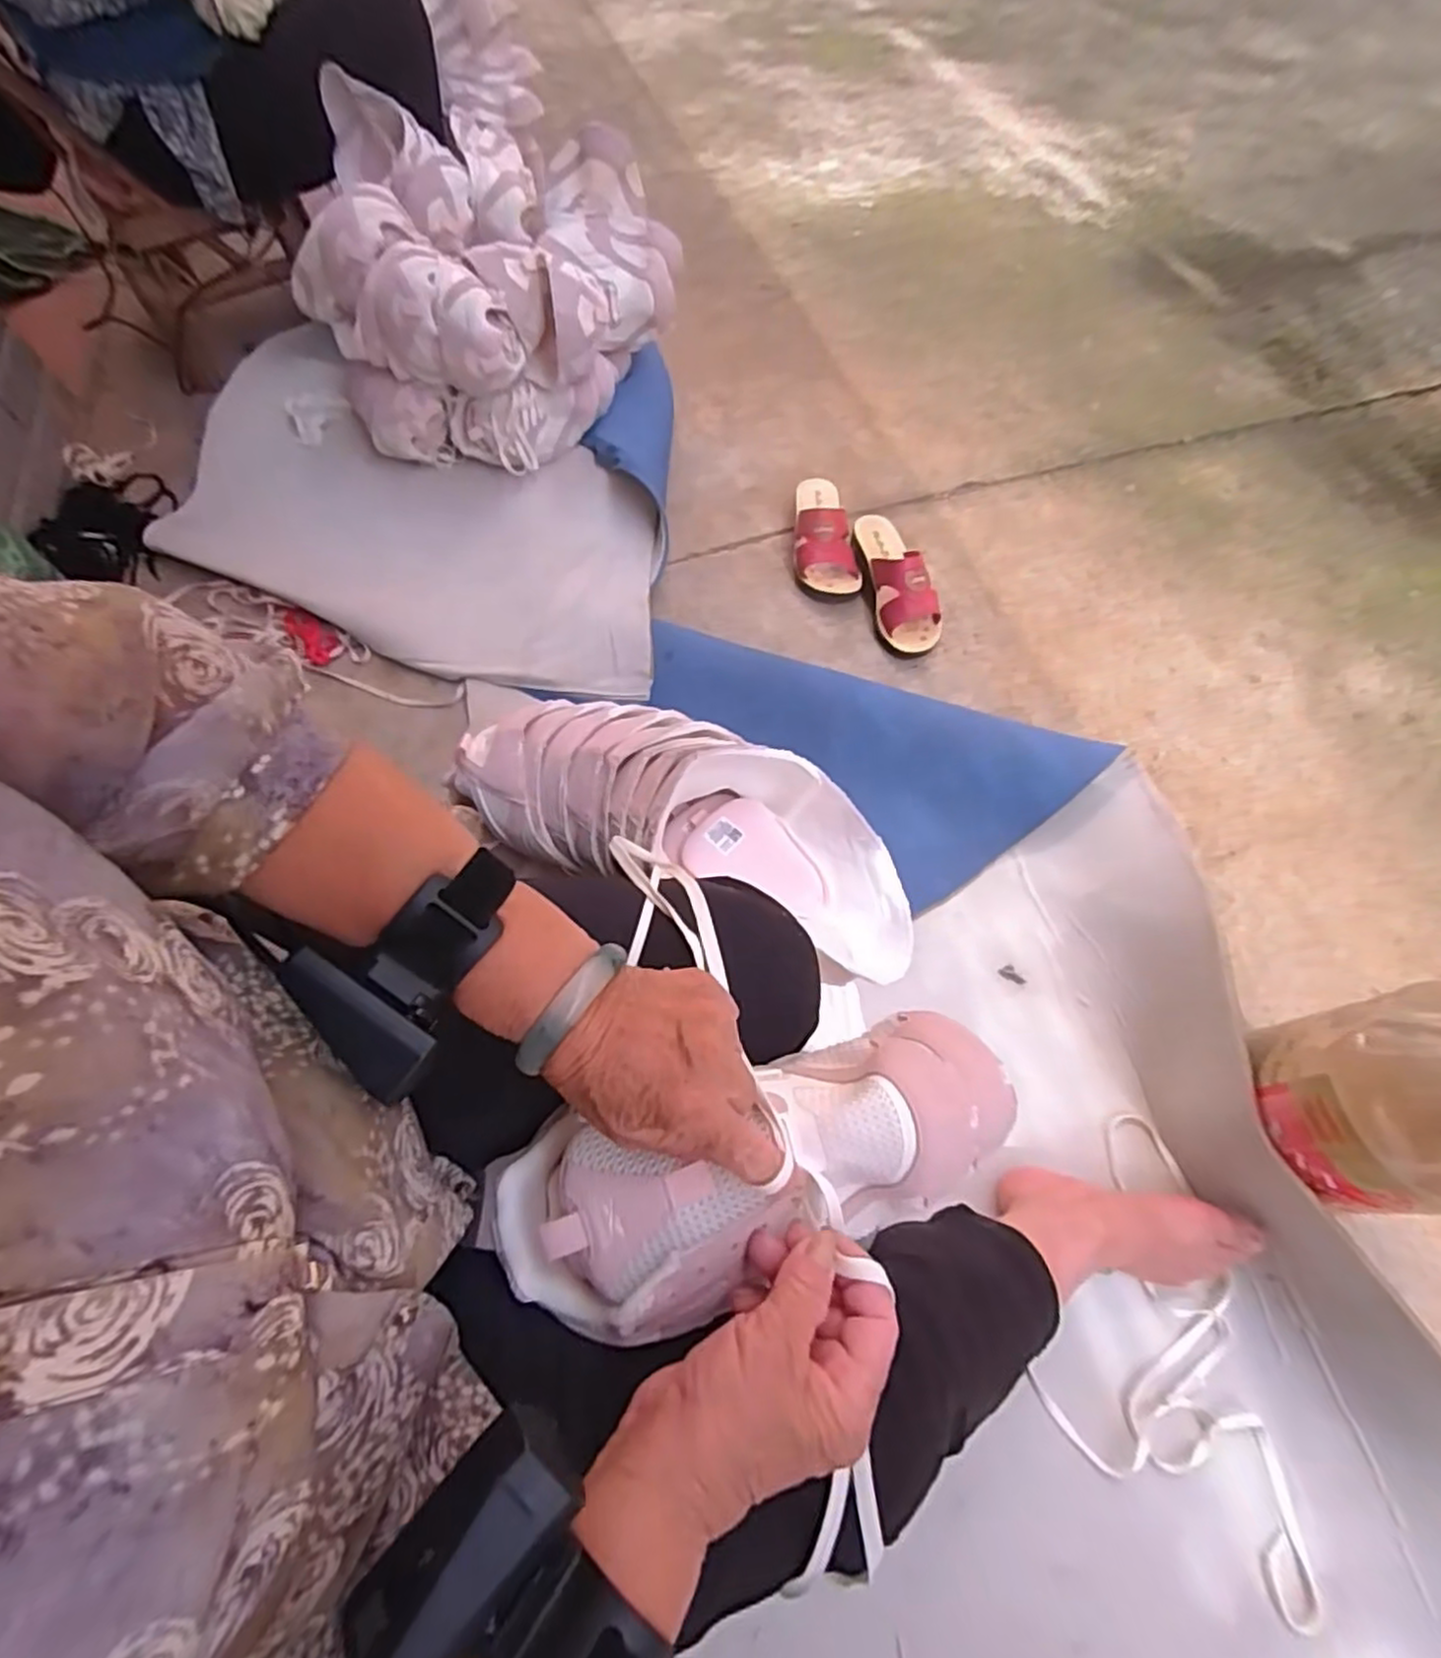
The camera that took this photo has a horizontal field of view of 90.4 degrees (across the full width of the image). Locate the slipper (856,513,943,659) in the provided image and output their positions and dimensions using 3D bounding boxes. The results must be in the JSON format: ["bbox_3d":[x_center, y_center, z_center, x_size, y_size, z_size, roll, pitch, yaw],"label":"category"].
[{"bbox_3d":[0.244,-0.349,0.980,0.078,0.058,0.222,-13,76,-6],"label":"slipper"}]

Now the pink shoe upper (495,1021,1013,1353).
[{"bbox_3d":[0.016,0.161,0.352,0.255,0.055,0.099,-20,64,-2],"label":"pink shoe upper"}]

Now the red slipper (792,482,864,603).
[{"bbox_3d":[0.147,-0.437,1.050,0.087,0.076,0.224,-6,63,-2],"label":"red slipper"}]

